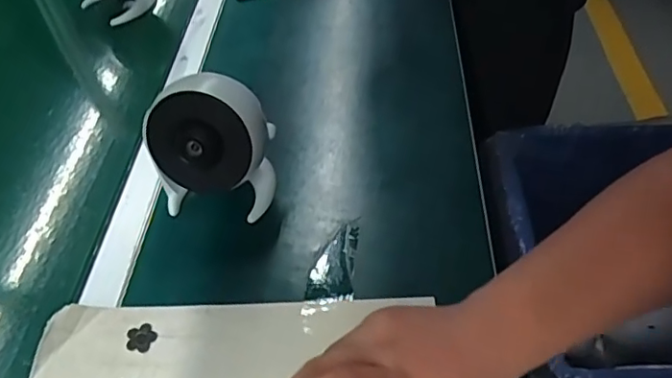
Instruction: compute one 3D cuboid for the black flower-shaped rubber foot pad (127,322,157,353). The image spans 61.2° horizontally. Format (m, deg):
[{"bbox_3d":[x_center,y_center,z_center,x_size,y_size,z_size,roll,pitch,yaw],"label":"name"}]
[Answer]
[{"bbox_3d":[-0.172,0.132,0.501,0.025,0.004,0.026,-34,54,-25],"label":"black flower-shaped rubber foot pad"}]

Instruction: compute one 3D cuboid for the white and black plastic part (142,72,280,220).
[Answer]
[{"bbox_3d":[-0.117,-0.042,0.572,0.114,0.137,0.086,9,48,12],"label":"white and black plastic part"}]

